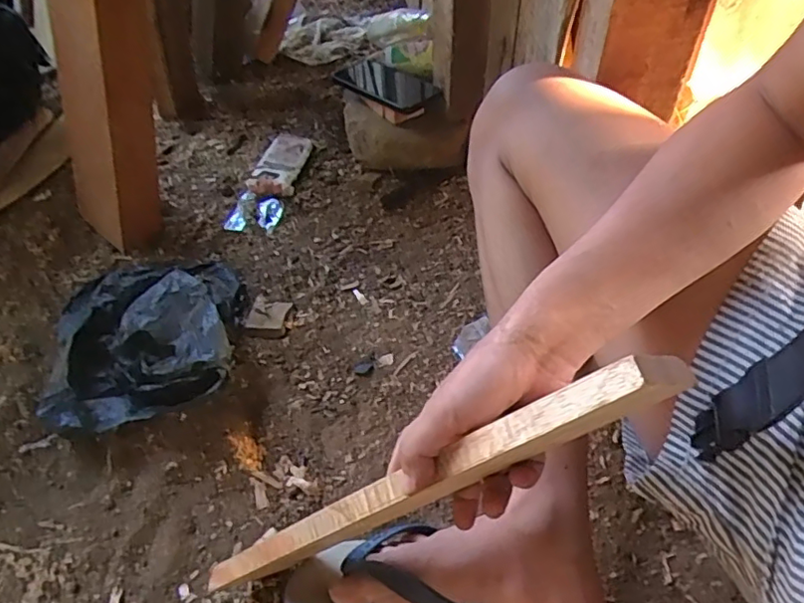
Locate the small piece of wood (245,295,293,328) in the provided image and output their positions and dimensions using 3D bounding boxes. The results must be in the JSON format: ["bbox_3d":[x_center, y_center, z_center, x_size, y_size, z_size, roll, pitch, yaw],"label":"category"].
[{"bbox_3d":[-0.167,0.014,0.738,0.049,0.007,0.047,6,51,7],"label":"small piece of wood"}]

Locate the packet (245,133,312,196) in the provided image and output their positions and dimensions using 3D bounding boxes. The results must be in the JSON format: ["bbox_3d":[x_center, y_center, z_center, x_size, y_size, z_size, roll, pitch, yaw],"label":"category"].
[{"bbox_3d":[-0.185,-0.206,0.894,0.070,0.022,0.124,7,51,8],"label":"packet"}]

